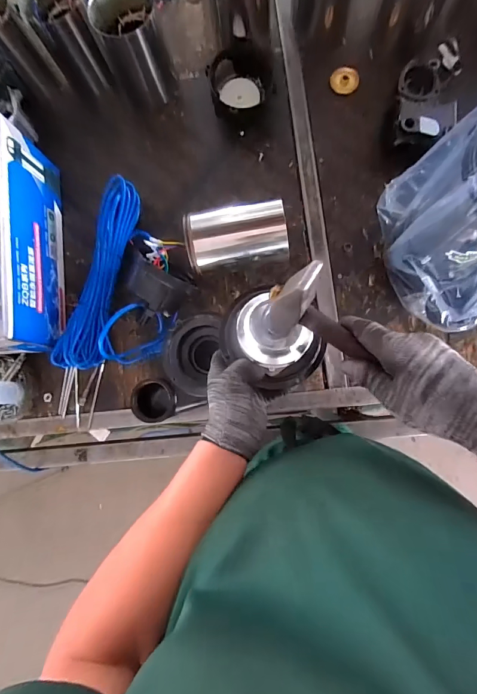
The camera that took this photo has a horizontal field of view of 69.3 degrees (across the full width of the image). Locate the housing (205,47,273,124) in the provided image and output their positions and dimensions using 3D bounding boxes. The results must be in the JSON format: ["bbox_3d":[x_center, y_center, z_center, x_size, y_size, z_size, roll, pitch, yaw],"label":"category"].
[{"bbox_3d":[0.003,-0.542,0.714,0.118,0.066,0.118,-1,84,5],"label":"housing"}]

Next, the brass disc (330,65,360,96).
[{"bbox_3d":[0.225,-0.565,0.729,0.058,0.012,0.058,-1,84,5],"label":"brass disc"}]

